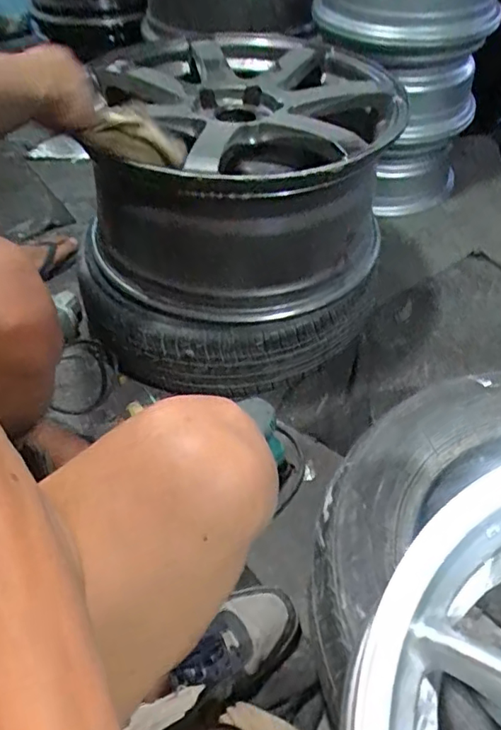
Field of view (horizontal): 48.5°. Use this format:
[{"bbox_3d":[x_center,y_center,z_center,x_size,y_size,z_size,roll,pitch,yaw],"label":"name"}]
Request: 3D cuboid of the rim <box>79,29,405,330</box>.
[{"bbox_3d":[0.001,-0.315,0.883,0.418,0.295,0.451,8,49,10],"label":"rim"}]

